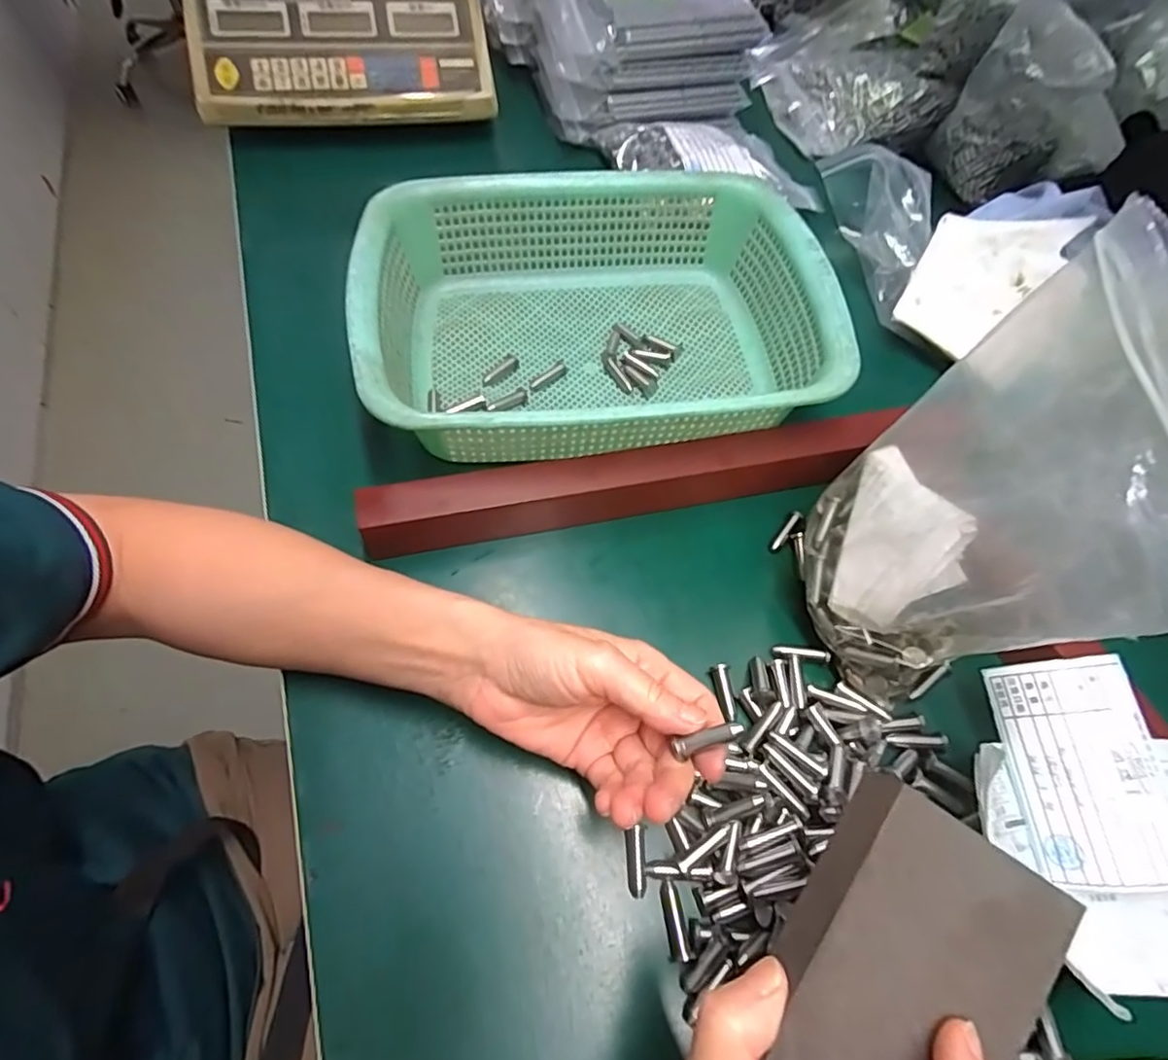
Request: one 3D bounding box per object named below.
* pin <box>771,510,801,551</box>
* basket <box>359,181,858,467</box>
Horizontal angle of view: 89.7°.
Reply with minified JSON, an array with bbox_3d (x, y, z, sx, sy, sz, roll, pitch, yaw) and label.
[{"bbox_3d":[0.129,0.000,0.374,0.005,0.006,0.031,34,64,15],"label":"pin"},{"bbox_3d":[0.006,-0.141,0.402,0.290,0.079,0.216,-6,62,-7],"label":"basket"}]

